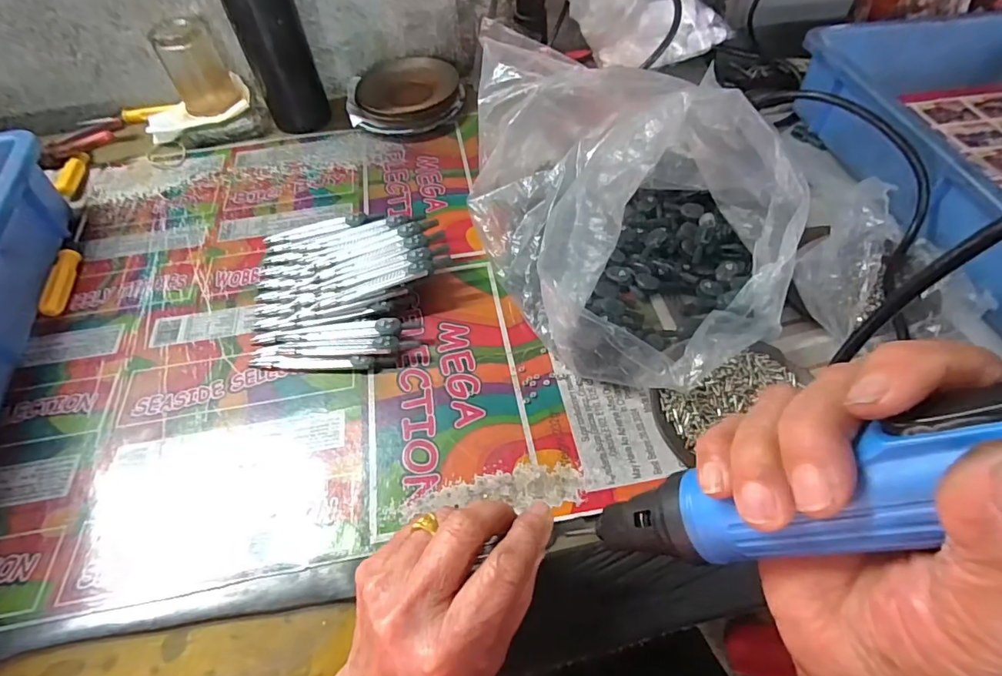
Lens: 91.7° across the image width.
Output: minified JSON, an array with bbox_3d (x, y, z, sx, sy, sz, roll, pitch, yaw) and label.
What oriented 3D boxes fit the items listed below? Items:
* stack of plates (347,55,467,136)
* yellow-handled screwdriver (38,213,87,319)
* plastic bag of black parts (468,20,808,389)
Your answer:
[{"bbox_3d":[-0.111,-0.282,0.565,0.127,0.030,0.119,-6,55,-2],"label":"stack of plates"},{"bbox_3d":[-0.387,-0.073,0.437,0.016,0.014,0.127,-11,55,-6],"label":"yellow-handled screwdriver"},{"bbox_3d":[0.086,-0.120,0.389,0.194,0.115,0.317,-20,56,-12],"label":"plastic bag of black parts"}]

